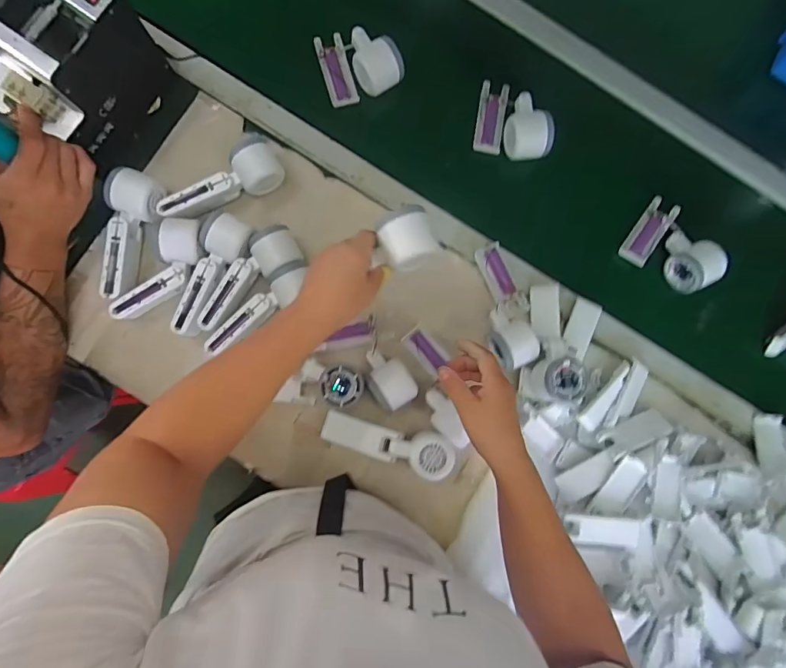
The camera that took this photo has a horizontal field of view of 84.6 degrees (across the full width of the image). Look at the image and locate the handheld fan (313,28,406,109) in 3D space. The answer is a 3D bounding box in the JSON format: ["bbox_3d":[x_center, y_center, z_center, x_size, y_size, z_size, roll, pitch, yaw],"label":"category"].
[{"bbox_3d":[-0.047,-0.390,0.611,0.106,0.051,0.098,-16,86,-6],"label":"handheld fan"}]

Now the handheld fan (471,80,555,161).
[{"bbox_3d":[0.175,-0.310,0.620,0.097,0.056,0.114,9,84,-4],"label":"handheld fan"}]

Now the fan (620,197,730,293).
[{"bbox_3d":[0.412,-0.127,0.624,0.118,0.055,0.103,37,83,-1],"label":"fan"}]

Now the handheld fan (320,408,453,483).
[{"bbox_3d":[-0.006,0.139,0.570,0.174,0.038,0.057,18,84,-3],"label":"handheld fan"}]

